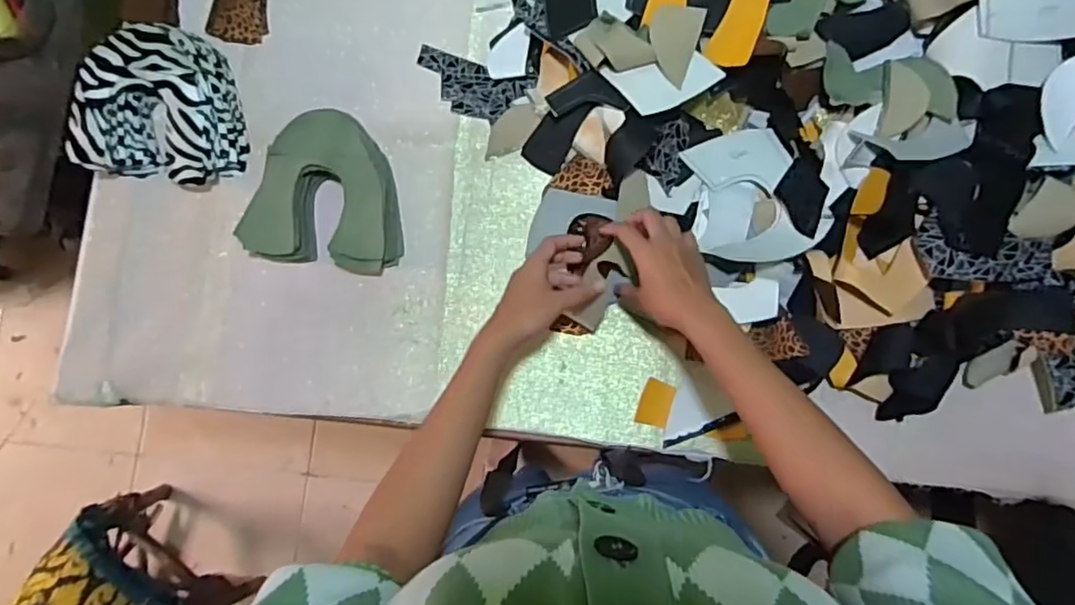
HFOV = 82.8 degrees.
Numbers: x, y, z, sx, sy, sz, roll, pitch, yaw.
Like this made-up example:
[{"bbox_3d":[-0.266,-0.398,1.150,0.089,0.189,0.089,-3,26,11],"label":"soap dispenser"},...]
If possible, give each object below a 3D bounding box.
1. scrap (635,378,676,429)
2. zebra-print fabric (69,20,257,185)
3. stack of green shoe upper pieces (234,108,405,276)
[{"bbox_3d":[0.131,0.112,0.675,0.034,0.004,0.049,16,87,10],"label":"scrap"},{"bbox_3d":[-0.445,-0.215,0.702,0.179,0.077,0.169,0,82,1],"label":"zebra-print fabric"},{"bbox_3d":[-0.241,-0.127,0.694,0.179,0.060,0.169,9,83,3],"label":"stack of green shoe upper pieces"}]

